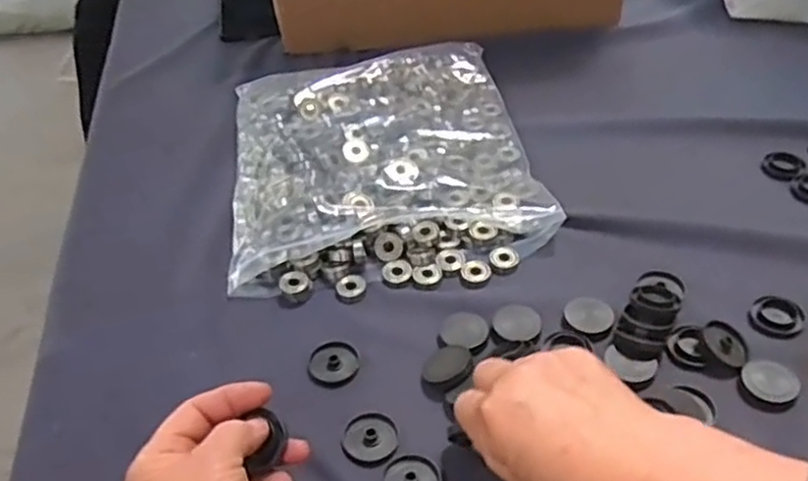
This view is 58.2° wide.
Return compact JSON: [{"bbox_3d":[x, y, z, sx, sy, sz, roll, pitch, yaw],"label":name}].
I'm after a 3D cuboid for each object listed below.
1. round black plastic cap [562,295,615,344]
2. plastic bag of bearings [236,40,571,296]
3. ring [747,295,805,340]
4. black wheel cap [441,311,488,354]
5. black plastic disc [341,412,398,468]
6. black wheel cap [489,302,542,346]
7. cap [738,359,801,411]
[{"bbox_3d":[0.124,0.050,0.485,0.032,0.006,0.031,15,44,20],"label":"round black plastic cap"},{"bbox_3d":[-0.021,-0.076,0.620,0.247,0.041,0.291,-8,41,-5],"label":"plastic bag of bearings"},{"bbox_3d":[0.246,0.050,0.479,0.039,0.004,0.031,-30,47,-27],"label":"ring"},{"bbox_3d":[0.041,0.060,0.484,0.032,0.006,0.030,-2,41,2],"label":"black wheel cap"},{"bbox_3d":[-0.020,0.117,0.431,0.032,0.004,0.035,-2,41,2],"label":"black plastic disc"},{"bbox_3d":[0.075,0.055,0.485,0.031,0.004,0.035,7,42,12],"label":"black wheel cap"},{"bbox_3d":[0.222,0.086,0.440,0.032,0.007,0.037,21,46,26],"label":"cap"}]

